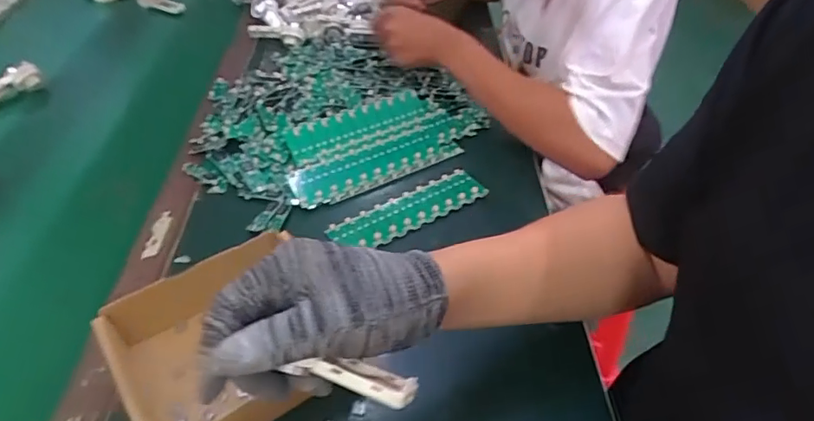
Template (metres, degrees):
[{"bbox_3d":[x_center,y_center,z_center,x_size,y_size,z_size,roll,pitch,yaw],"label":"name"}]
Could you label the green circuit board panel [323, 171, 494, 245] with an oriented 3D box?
[{"bbox_3d":[0.004,-0.002,0.588,0.182,0.006,0.050,-24,50,-25],"label":"green circuit board panel"}]

